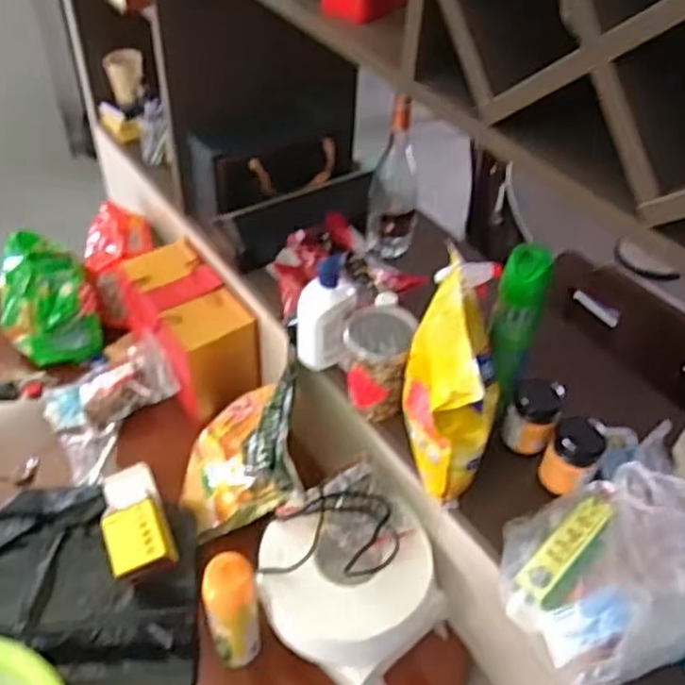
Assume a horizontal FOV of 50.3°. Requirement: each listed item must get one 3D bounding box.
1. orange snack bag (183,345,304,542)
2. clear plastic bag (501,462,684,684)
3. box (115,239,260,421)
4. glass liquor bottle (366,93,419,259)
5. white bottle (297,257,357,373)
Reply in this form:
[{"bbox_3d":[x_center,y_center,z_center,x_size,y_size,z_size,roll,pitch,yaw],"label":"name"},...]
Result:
[{"bbox_3d":[-0.165,0.167,1.143,0.058,0.252,0.226,26,45,-42],"label":"orange snack bag"},{"bbox_3d":[0.297,0.245,0.813,0.201,0.151,0.212,-13,48,-15],"label":"clear plastic bag"},{"bbox_3d":[-0.286,-0.026,1.330,0.154,0.174,0.276,-30,54,-28],"label":"box"},{"bbox_3d":[0.089,-0.272,1.226,0.084,0.262,0.085,8,46,4],"label":"glass liquor bottle"},{"bbox_3d":[-0.023,-0.043,1.062,0.087,0.153,0.063,-31,55,-29],"label":"white bottle"}]

